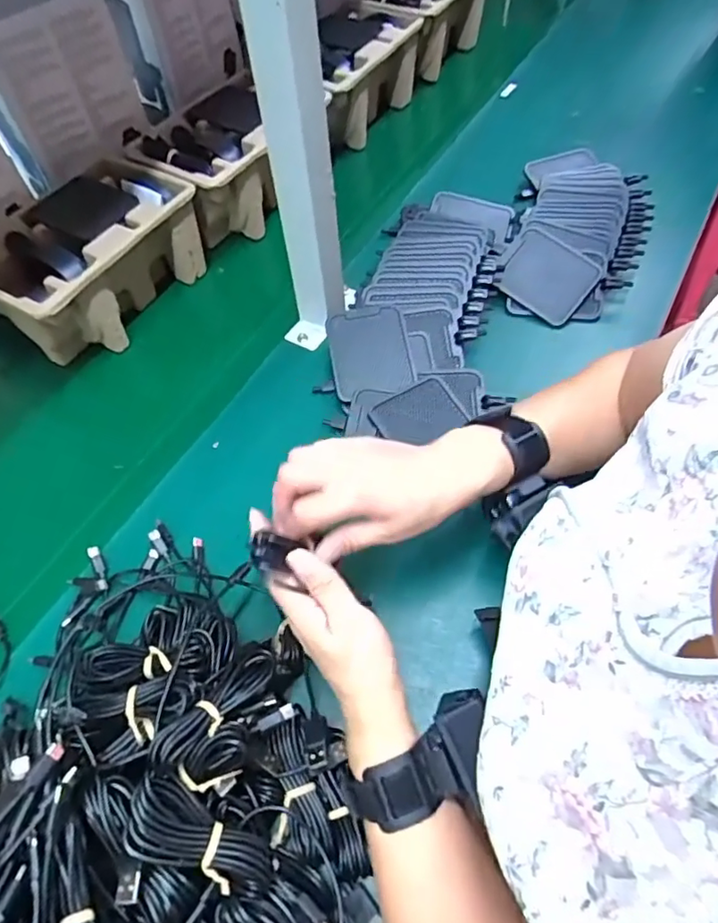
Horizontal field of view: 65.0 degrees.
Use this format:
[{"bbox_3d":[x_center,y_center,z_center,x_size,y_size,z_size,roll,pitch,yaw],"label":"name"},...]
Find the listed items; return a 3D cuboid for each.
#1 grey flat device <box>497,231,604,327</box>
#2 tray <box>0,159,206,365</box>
[{"bbox_3d":[0.202,-0.199,0.603,0.089,0.004,0.081,35,86,8],"label":"grey flat device"},{"bbox_3d":[-0.297,-0.220,0.619,0.168,0.106,0.220,25,64,18],"label":"tray"}]

